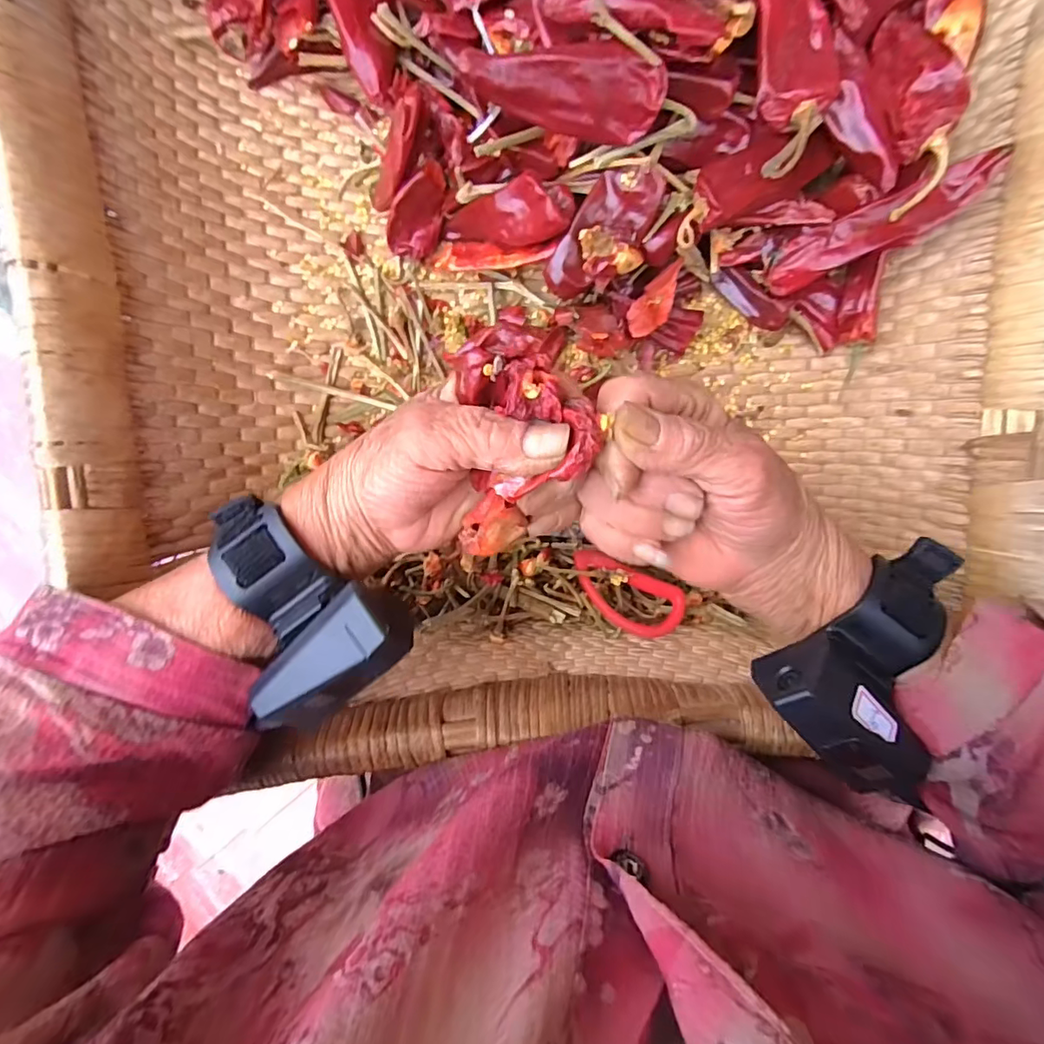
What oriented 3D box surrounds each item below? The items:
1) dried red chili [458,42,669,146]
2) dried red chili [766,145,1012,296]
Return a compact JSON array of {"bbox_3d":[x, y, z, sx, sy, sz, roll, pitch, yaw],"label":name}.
[{"bbox_3d":[0.020,-0.199,0.238,0.086,0.033,0.020,9,91,3],"label":"dried red chili"},{"bbox_3d":[0.183,-0.152,0.269,0.103,0.013,0.025,-20,89,25],"label":"dried red chili"}]

